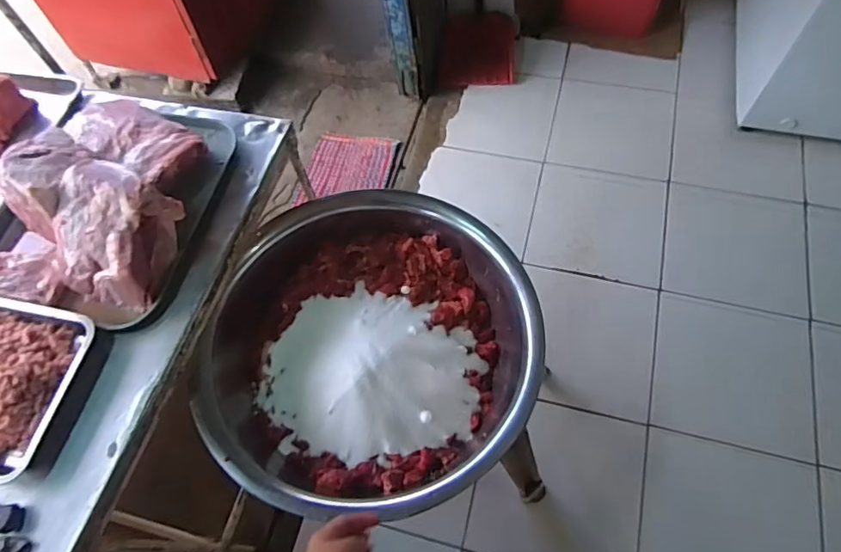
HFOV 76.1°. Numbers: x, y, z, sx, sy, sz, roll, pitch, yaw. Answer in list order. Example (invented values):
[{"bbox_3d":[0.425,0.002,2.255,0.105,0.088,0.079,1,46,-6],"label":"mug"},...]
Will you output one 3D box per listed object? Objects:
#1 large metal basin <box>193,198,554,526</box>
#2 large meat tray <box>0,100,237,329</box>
[{"bbox_3d":[-0.078,0.117,1.009,0.561,0.235,0.597,-1,63,3],"label":"large metal basin"},{"bbox_3d":[-0.553,-0.159,0.924,0.351,0.159,0.435,13,65,10],"label":"large meat tray"}]

